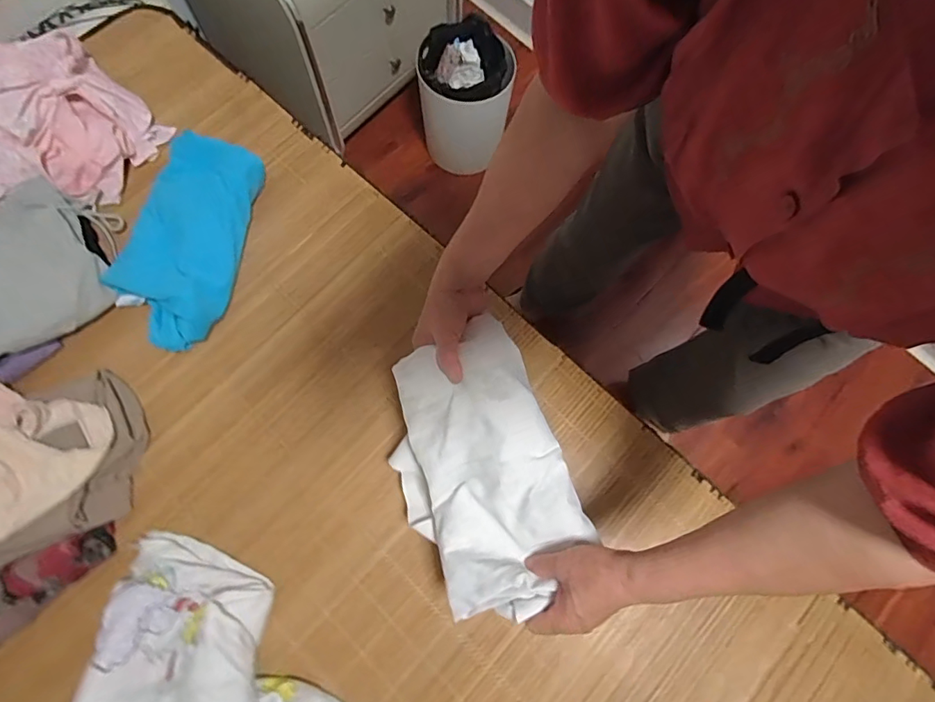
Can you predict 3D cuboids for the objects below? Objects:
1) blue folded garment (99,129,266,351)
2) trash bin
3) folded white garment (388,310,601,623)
[{"bbox_3d":[-0.409,-0.166,0.713,0.150,0.057,0.305,17,73,3],"label":"blue folded garment"},{"bbox_3d":[-0.004,-0.608,1.210,0.202,0.304,0.208,1,73,-2],"label":"trash bin"},{"bbox_3d":[0.011,0.132,0.549,0.172,0.134,0.269,-19,75,-8],"label":"folded white garment"}]

